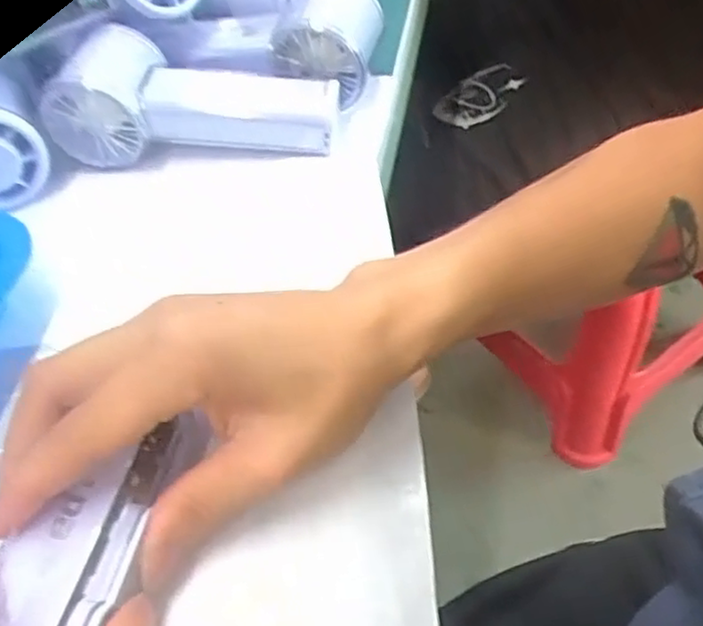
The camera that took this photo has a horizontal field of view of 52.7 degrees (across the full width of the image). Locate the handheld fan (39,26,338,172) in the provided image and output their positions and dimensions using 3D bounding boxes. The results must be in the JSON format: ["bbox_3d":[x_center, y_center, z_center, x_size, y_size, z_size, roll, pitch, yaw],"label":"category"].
[{"bbox_3d":[-0.080,-0.113,0.368,0.145,0.055,0.050,-2,49,5],"label":"handheld fan"}]

